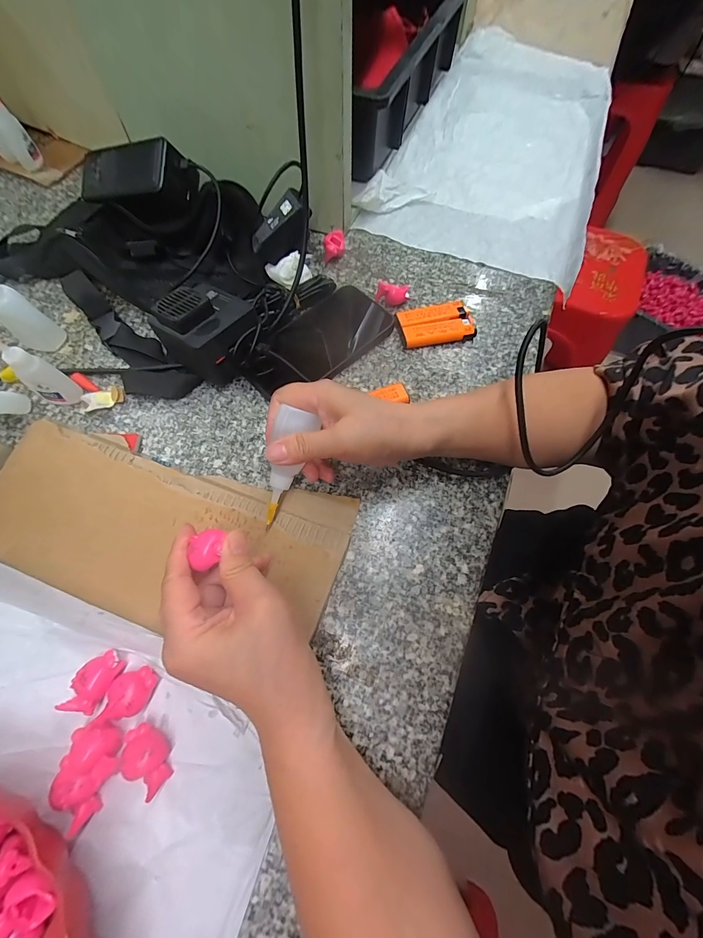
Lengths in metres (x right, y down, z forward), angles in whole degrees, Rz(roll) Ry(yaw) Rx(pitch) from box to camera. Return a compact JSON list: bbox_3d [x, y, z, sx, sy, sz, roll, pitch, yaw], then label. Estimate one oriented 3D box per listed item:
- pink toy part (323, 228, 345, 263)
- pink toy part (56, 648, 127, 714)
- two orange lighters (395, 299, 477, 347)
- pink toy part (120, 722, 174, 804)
[{"bbox_3d":[-0.021,-0.271,0.425,0.025,0.026,0.027,-1,67,0],"label":"pink toy part"},{"bbox_3d":[-0.167,0.140,0.228,0.020,0.019,0.036,21,68,9],"label":"pink toy part"},{"bbox_3d":[0.092,-0.161,0.386,0.080,0.014,0.052,-10,67,-4],"label":"two orange lighters"},{"bbox_3d":[-0.126,0.179,0.216,0.035,0.020,0.022,35,71,14],"label":"pink toy part"}]

